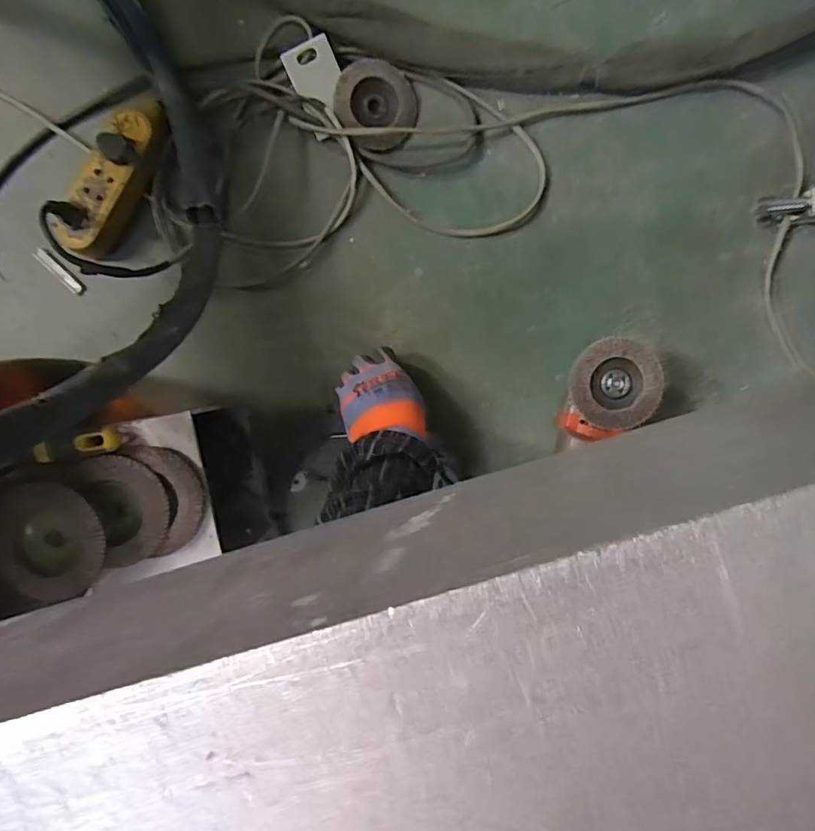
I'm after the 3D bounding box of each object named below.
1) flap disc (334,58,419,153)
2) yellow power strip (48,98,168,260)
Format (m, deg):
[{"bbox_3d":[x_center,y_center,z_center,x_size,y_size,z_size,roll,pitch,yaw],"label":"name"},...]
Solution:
[{"bbox_3d":[-0.035,-0.360,0.624,0.091,0.020,0.097,4,96,2],"label":"flap disc"},{"bbox_3d":[-0.338,-0.274,0.618,0.063,0.040,0.187,28,96,0],"label":"yellow power strip"}]

